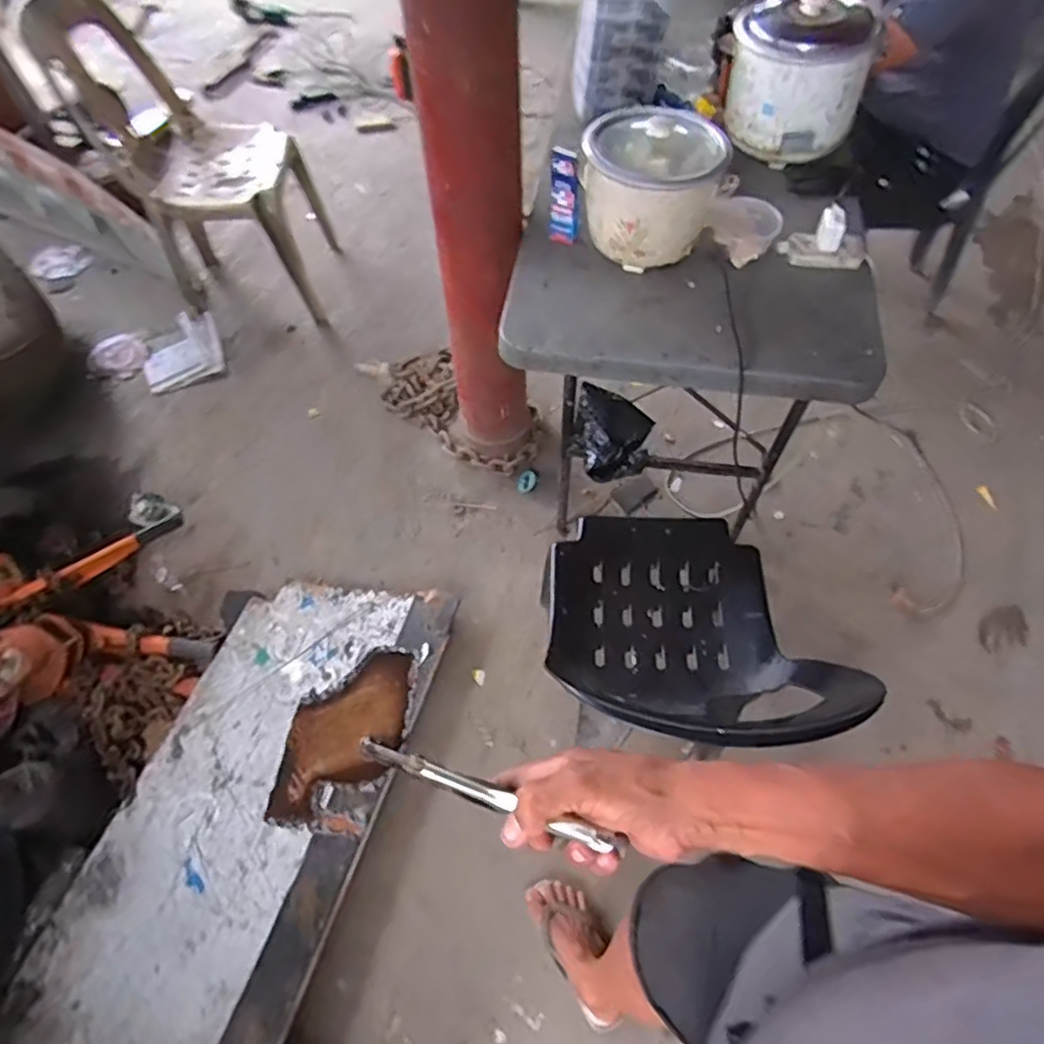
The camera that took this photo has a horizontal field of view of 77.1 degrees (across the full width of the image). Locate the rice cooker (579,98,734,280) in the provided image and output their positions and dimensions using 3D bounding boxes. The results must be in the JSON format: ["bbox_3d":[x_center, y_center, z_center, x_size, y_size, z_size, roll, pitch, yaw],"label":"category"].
[{"bbox_3d":[0.218,-0.565,1.108,0.246,0.181,0.252,7,60,5],"label":"rice cooker"}]

